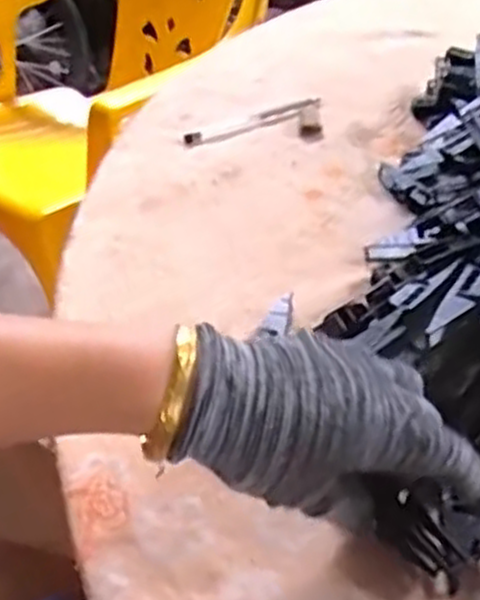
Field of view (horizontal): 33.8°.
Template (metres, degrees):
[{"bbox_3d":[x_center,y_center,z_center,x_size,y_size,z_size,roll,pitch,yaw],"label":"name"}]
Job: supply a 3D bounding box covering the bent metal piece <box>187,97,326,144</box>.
[{"bbox_3d":[0.023,-0.137,0.639,0.125,0.006,0.055,-21,46,-21],"label":"bent metal piece"}]

